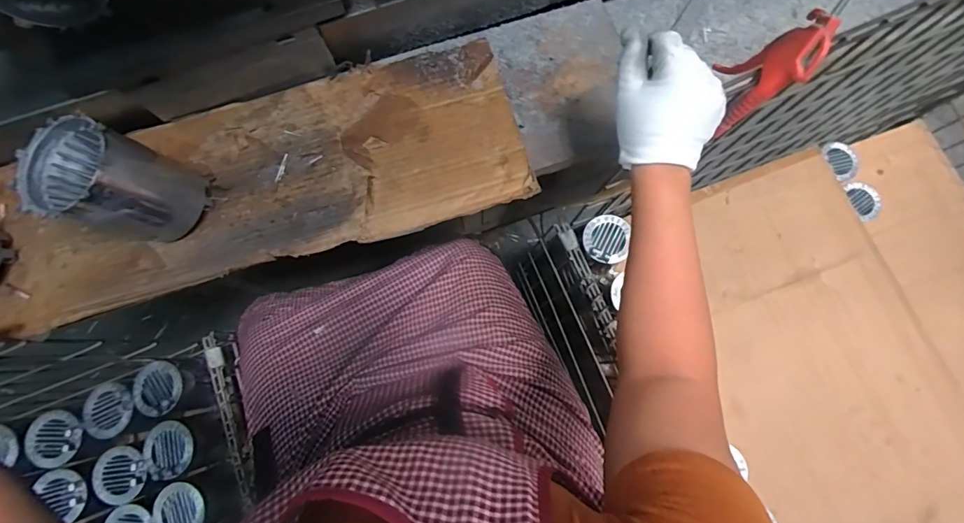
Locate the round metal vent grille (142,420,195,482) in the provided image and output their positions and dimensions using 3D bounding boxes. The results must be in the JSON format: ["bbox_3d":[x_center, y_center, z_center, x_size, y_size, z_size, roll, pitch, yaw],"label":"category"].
[{"bbox_3d":[-0.493,0.295,0.702,0.077,0.015,0.081,0,79,0],"label":"round metal vent grille"}]

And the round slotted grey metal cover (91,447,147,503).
[{"bbox_3d":[-0.567,0.337,0.702,0.081,0.011,0.080,0,79,0],"label":"round slotted grey metal cover"}]

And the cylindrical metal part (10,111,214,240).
[{"bbox_3d":[-0.362,-0.077,0.444,0.104,0.121,0.097,0,79,0],"label":"cylindrical metal part"}]

